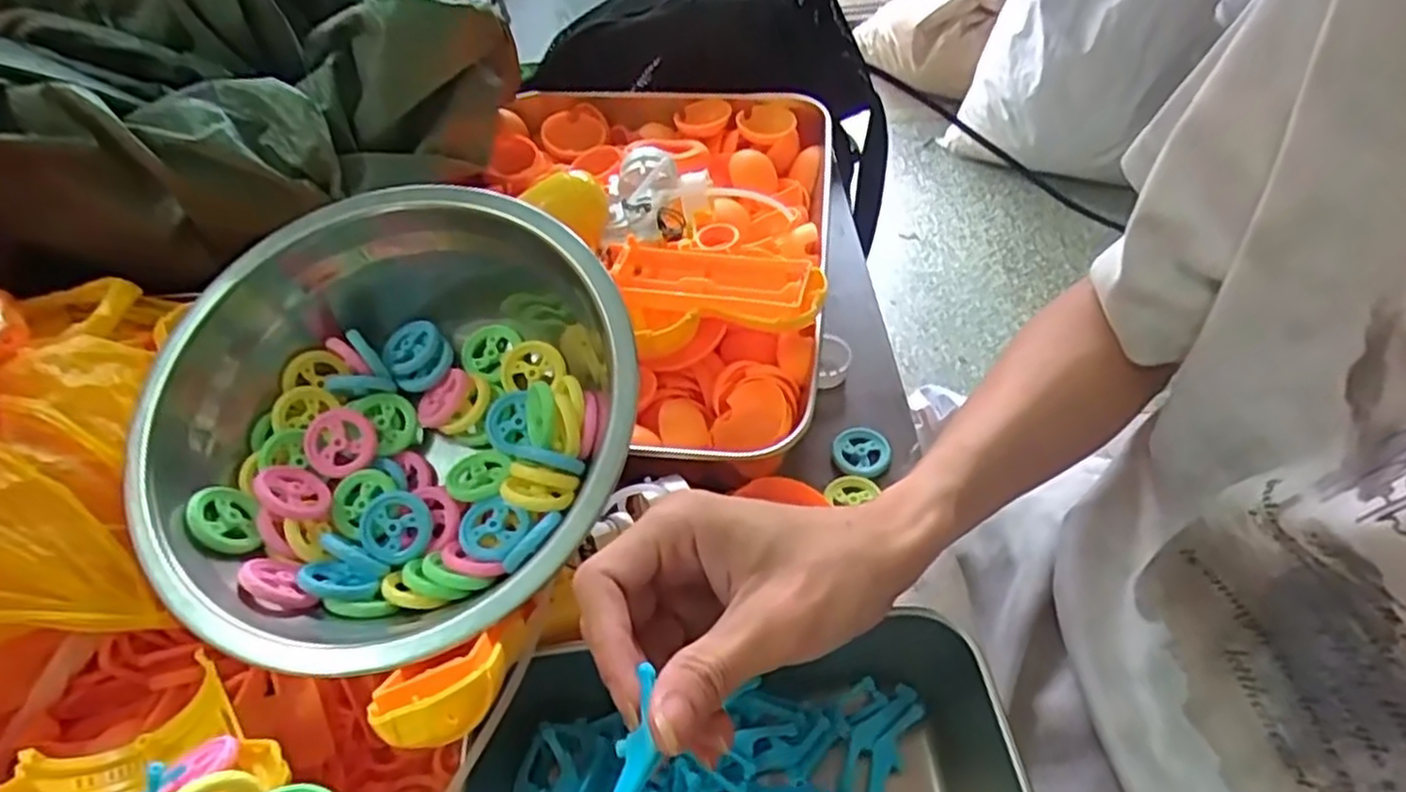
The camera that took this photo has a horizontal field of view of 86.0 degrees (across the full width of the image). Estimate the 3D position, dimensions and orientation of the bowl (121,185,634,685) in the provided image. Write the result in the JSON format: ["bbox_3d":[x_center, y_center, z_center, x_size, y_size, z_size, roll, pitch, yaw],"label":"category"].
[{"bbox_3d":[-0.124,0.012,0.311,0.193,0.085,0.193,0,59,0],"label":"bowl"}]

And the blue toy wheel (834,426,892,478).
[{"bbox_3d":[0.085,0.030,0.400,0.028,0.005,0.031,-16,52,-9],"label":"blue toy wheel"}]

